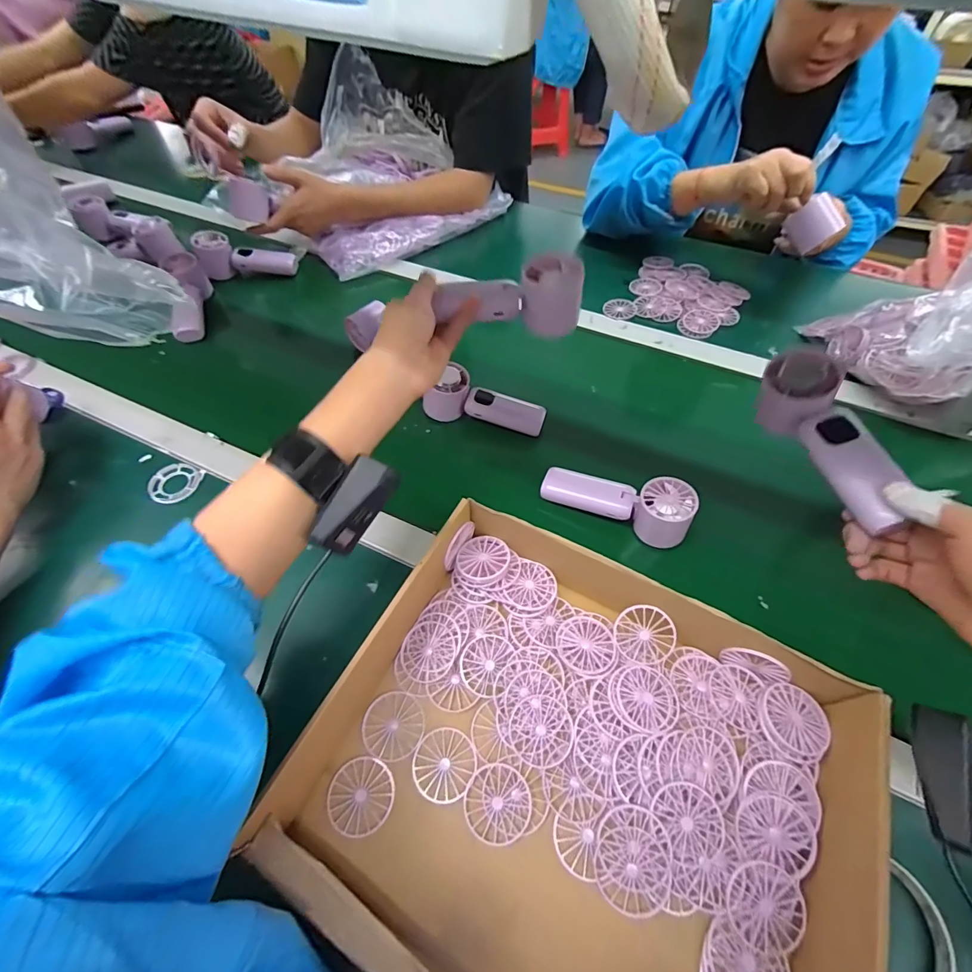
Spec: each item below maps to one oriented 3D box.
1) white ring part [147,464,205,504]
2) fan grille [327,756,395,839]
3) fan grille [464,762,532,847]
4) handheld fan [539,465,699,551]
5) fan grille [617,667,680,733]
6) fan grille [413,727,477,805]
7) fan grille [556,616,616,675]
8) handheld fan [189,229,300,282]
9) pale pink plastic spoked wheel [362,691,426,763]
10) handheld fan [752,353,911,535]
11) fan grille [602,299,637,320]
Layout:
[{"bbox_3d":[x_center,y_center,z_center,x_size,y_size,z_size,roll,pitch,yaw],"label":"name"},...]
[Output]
[{"bbox_3d":[-0.365,-0.005,0.518,0.053,0.012,0.055,0,56,0],"label":"white ring part"},{"bbox_3d":[-0.096,0.238,0.340,0.048,0.004,0.049,0,56,0],"label":"fan grille"},{"bbox_3d":[0.009,0.241,0.337,0.049,0.004,0.048,19,58,12],"label":"fan grille"},{"bbox_3d":[0.140,0.010,0.475,0.154,0.057,0.045,21,59,13],"label":"handheld fan"},{"bbox_3d":[0.133,0.176,0.366,0.049,0.010,0.047,-18,58,-12],"label":"fan grille"},{"bbox_3d":[-0.033,0.221,0.352,0.049,0.004,0.049,0,56,0],"label":"fan grille"},{"bbox_3d":[0.089,0.140,0.394,0.049,0.008,0.049,0,56,0],"label":"fan grille"},{"bbox_3d":[-0.411,-0.383,0.761,0.159,0.060,0.073,1,55,-19],"label":"handheld fan"},{"bbox_3d":[-0.077,0.199,0.369,0.050,0.004,0.049,0,56,0],"label":"pale pink plastic spoked wheel"},{"bbox_3d":[0.271,-0.038,0.345,0.044,0.055,0.148,-13,66,-9],"label":"handheld fan"},{"bbox_3d":[0.213,-0.281,0.702,0.050,0.007,0.050,0,56,0],"label":"fan grille"}]

